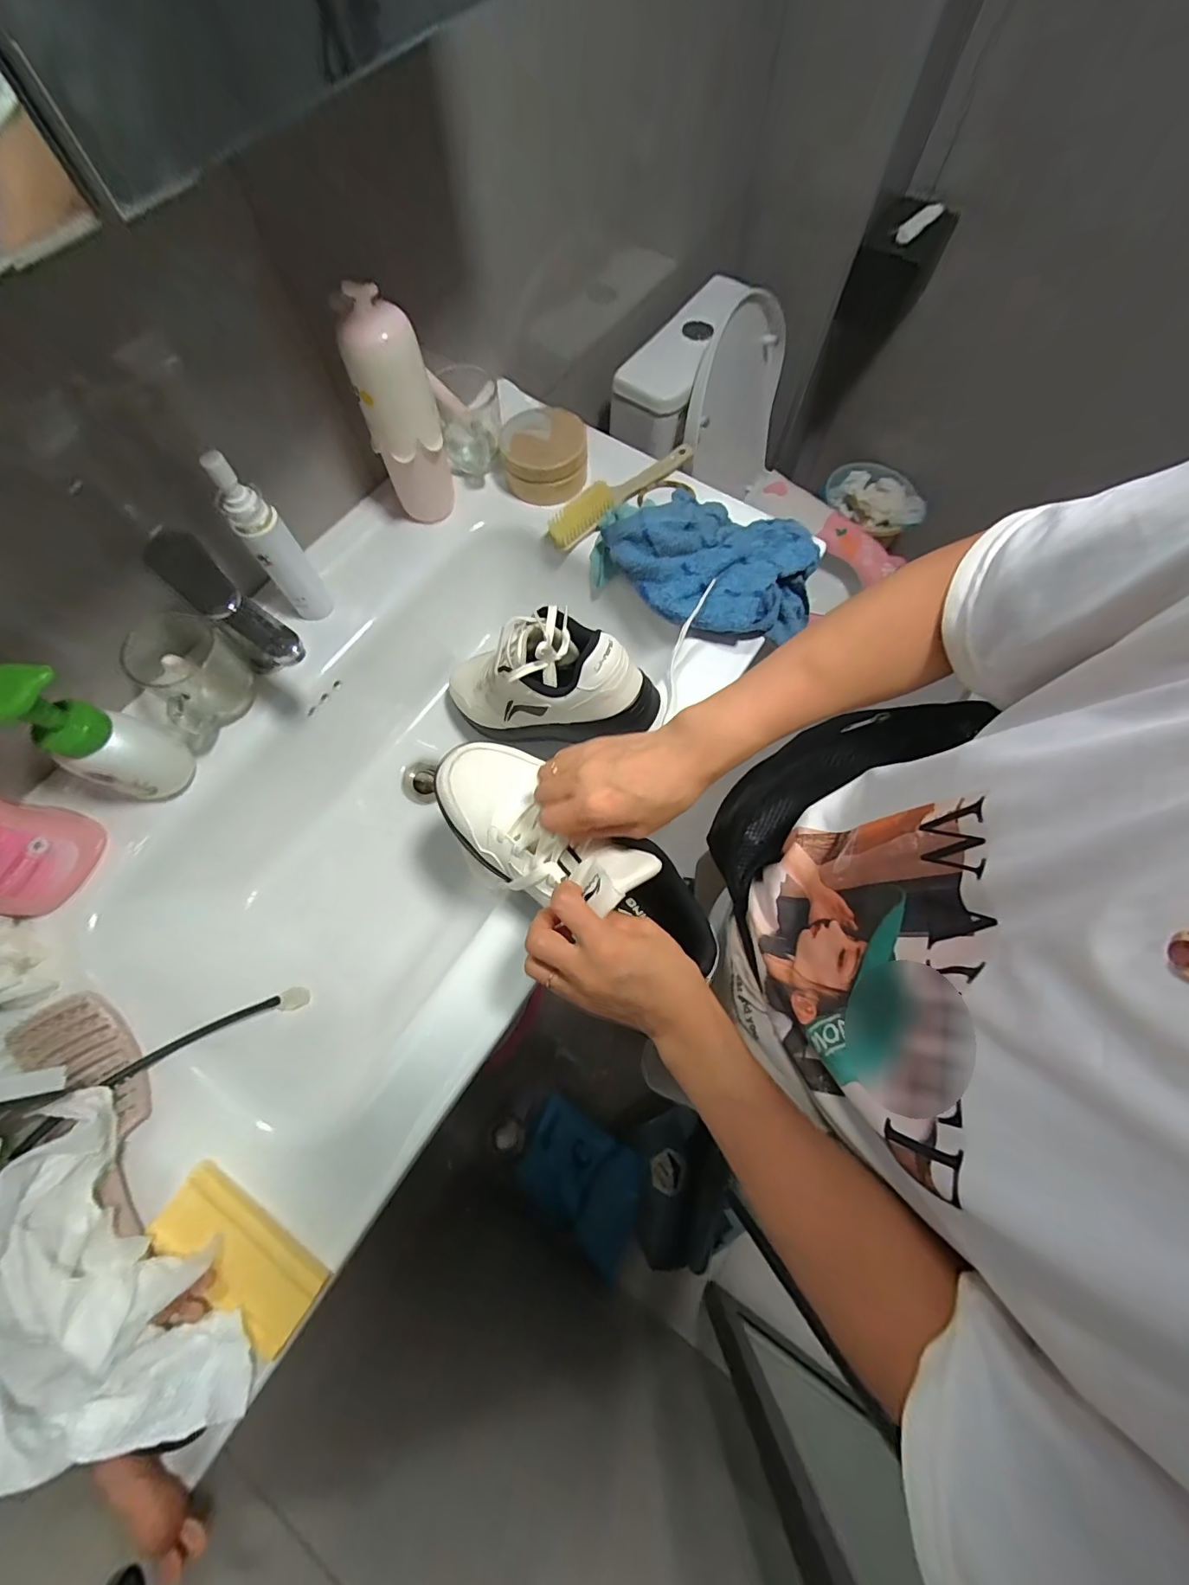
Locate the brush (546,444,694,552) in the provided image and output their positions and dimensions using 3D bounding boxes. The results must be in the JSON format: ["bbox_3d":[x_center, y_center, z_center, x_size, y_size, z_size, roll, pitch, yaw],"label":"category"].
[{"bbox_3d":[0.036,-0.376,0.632,0.220,0.037,0.037,-40,76,-14],"label":"brush"}]

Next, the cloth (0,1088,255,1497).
[{"bbox_3d":[-0.382,0.357,0.305,0.228,0.082,0.217,-36,75,-13],"label":"cloth"}]

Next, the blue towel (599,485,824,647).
[{"bbox_3d":[0.130,-0.267,0.580,0.252,0.062,0.163,38,74,12],"label":"blue towel"}]

